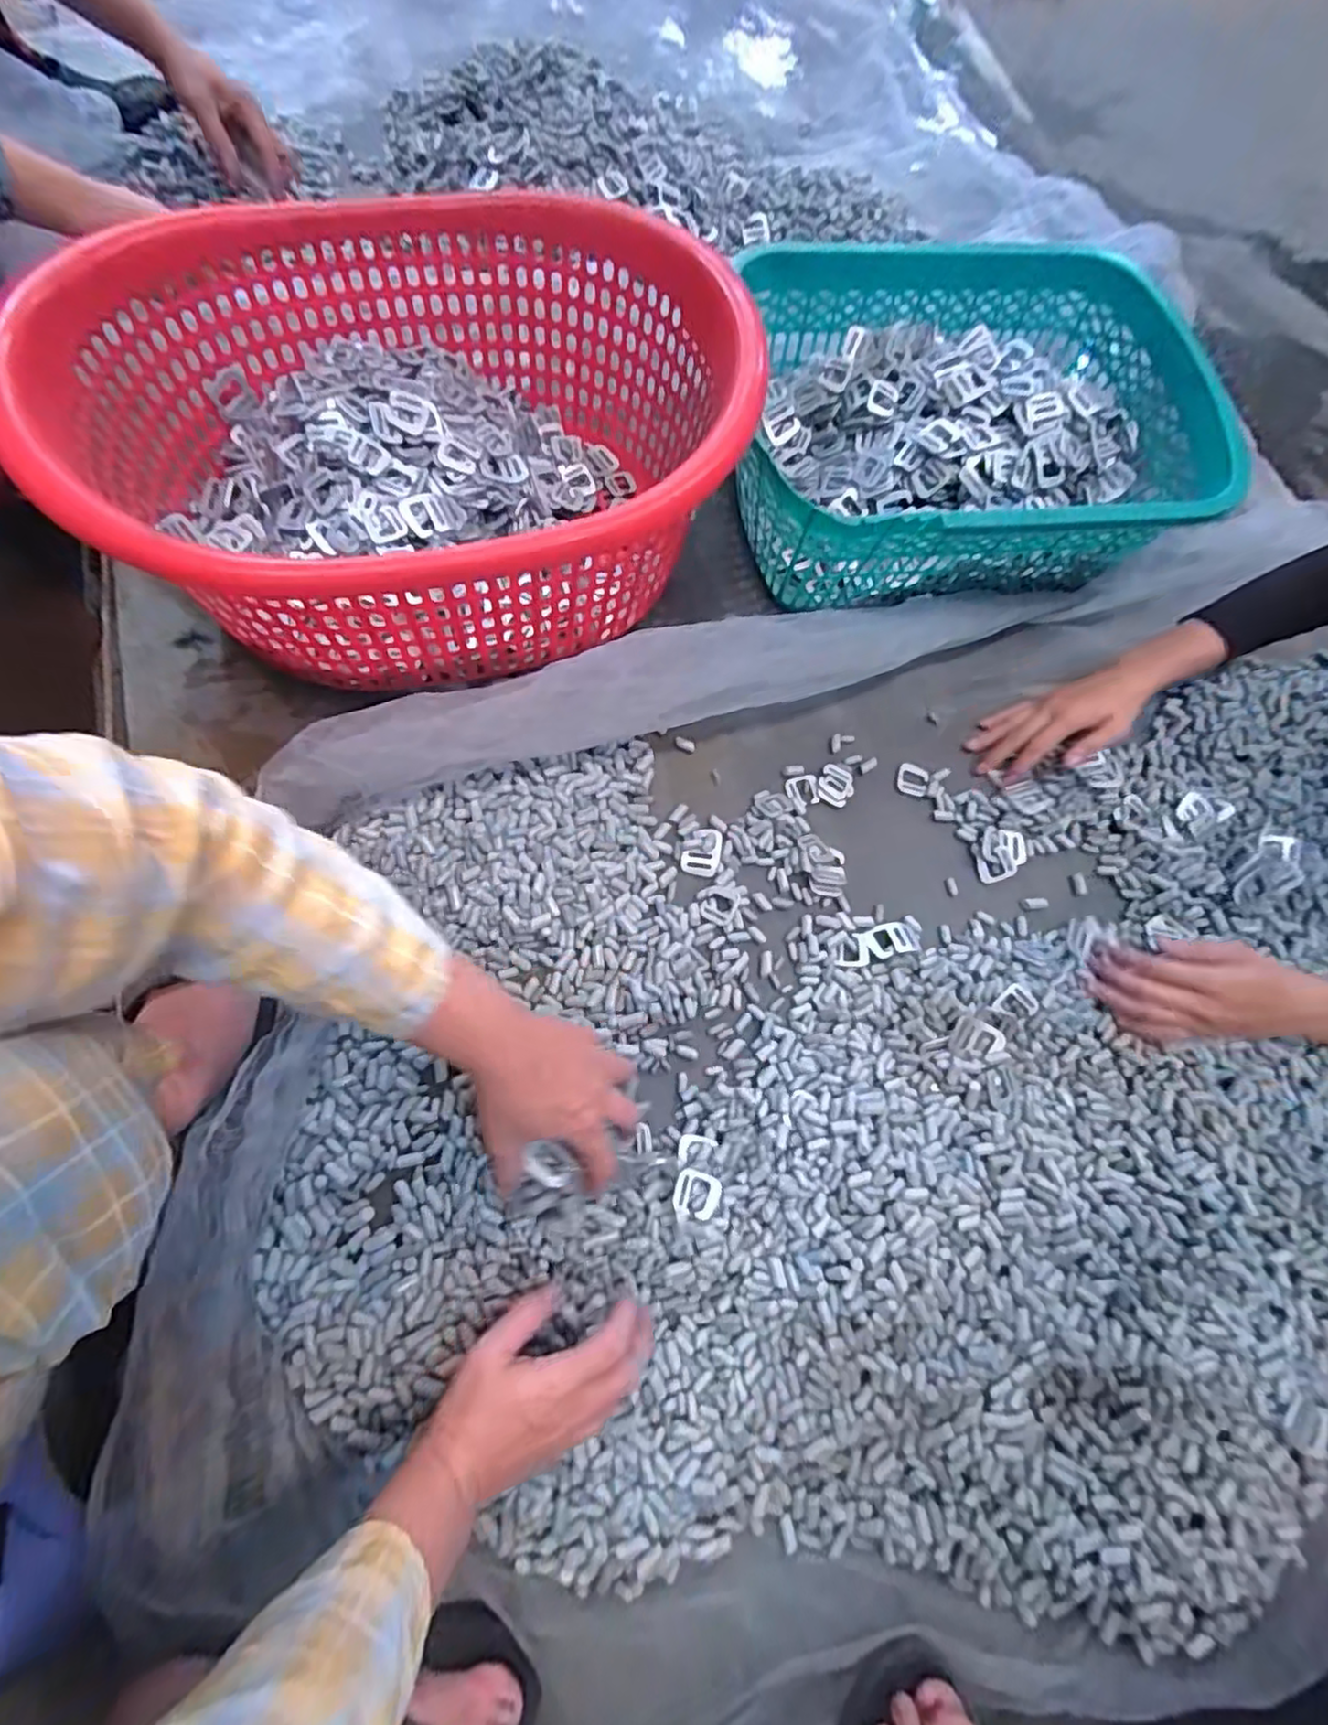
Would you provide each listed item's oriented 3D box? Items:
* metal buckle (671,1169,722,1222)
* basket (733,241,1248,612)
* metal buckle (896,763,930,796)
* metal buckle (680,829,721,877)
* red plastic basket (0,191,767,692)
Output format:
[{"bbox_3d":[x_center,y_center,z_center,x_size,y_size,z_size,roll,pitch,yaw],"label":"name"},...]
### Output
[{"bbox_3d":[0.024,0.241,0.493,0.033,0.007,0.033,14,69,0],"label":"metal buckle"},{"bbox_3d":[0.290,-0.421,0.671,0.434,0.126,0.333,-6,71,-4],"label":"basket"},{"bbox_3d":[0.237,-0.079,0.650,0.029,0.004,0.031,18,69,1],"label":"metal buckle"},{"bbox_3d":[0.034,-0.010,0.606,0.033,0.005,0.044,15,69,0],"label":"metal buckle"},{"bbox_3d":[-0.192,-0.346,0.577,0.497,0.192,0.396,-3,71,-7],"label":"red plastic basket"}]

